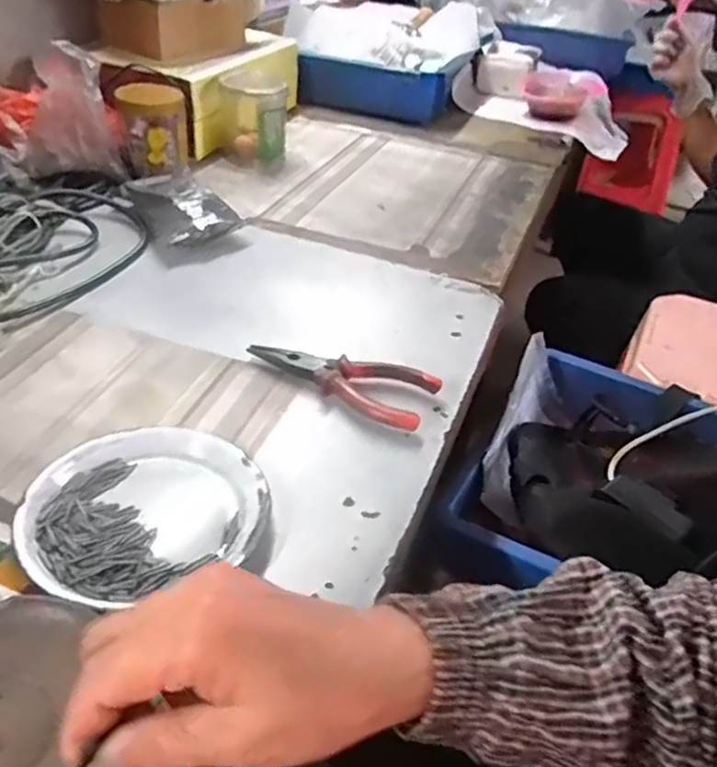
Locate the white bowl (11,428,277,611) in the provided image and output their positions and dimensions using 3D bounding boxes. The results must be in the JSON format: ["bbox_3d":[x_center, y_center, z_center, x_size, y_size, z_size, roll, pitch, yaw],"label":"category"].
[{"bbox_3d":[-0.121,0.067,0.385,0.131,0.027,0.113,-14,42,-25],"label":"white bowl"}]

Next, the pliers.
[{"bbox_3d":[-0.013,-0.008,0.506,0.142,0.019,0.052,22,40,19],"label":"pliers"}]

